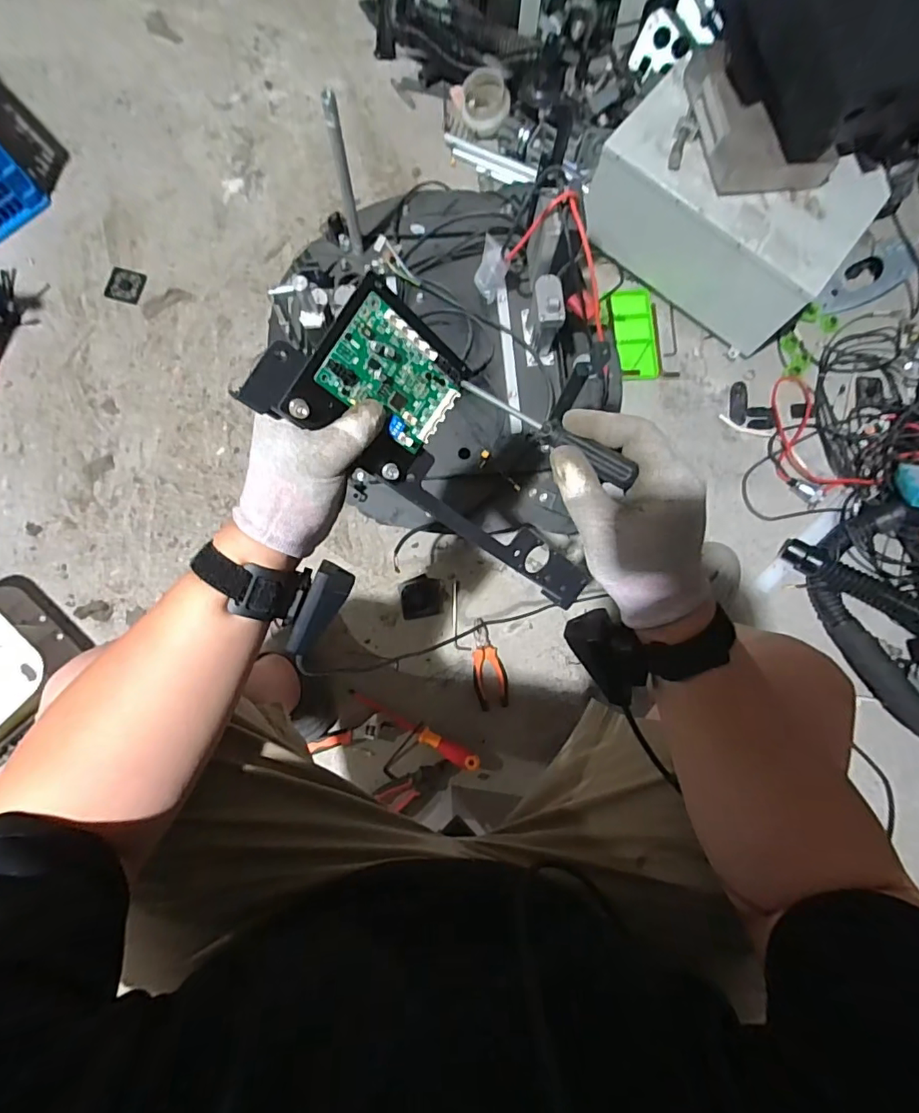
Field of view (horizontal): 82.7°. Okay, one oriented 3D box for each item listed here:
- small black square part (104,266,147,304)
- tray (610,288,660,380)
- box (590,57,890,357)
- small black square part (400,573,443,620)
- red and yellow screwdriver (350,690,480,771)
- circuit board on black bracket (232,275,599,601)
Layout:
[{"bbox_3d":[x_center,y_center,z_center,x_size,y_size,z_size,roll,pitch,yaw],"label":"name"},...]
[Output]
[{"bbox_3d":[-0.652,-0.531,1.020,0.070,0.004,0.068,14,80,-1],"label":"small black square part"},{"bbox_3d":[0.350,-0.443,1.038,0.082,0.009,0.183,-4,81,-4],"label":"tray"},{"bbox_3d":[0.473,-0.626,0.970,0.430,0.207,0.247,34,80,3],"label":"box"},{"bbox_3d":[-0.068,0.073,0.947,0.076,0.012,0.072,-11,81,-5],"label":"small black square part"},{"bbox_3d":[-0.076,0.293,0.887,0.244,0.024,0.026,30,80,2],"label":"red and yellow screwdriver"},{"bbox_3d":[0.008,-0.048,0.438,0.041,0.373,0.106,24,77,44],"label":"circuit board on black bracket"}]

